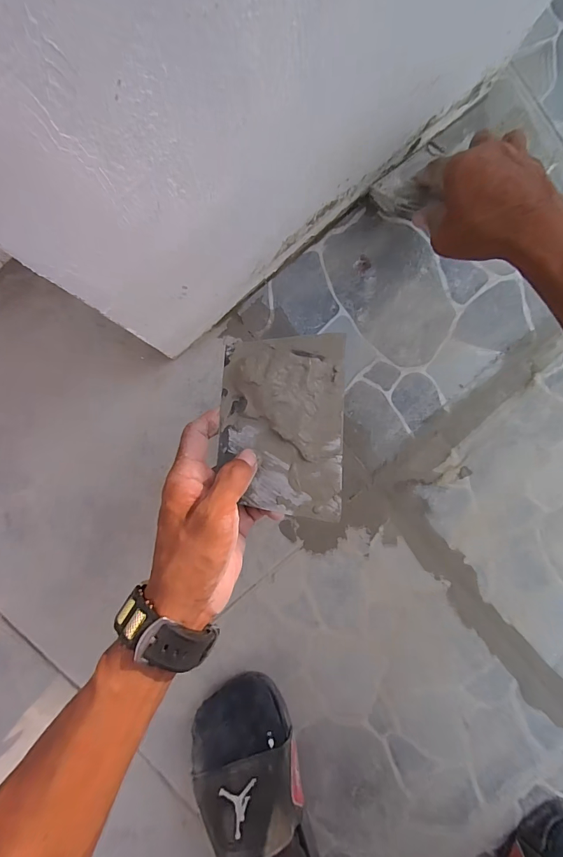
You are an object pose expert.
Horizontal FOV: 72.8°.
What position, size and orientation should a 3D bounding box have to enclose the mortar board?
[{"bbox_3d":[0.000,-0.006,0.286,0.092,0.016,0.136,2,83,4],"label":"mortar board"}]

